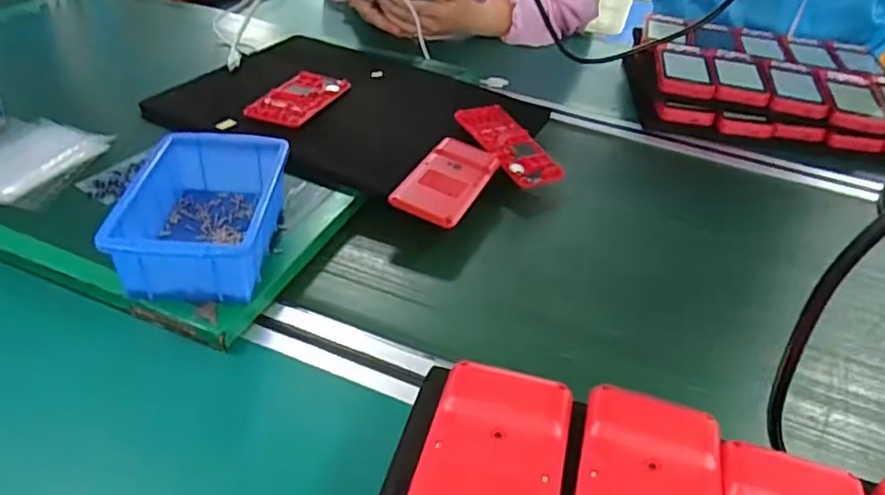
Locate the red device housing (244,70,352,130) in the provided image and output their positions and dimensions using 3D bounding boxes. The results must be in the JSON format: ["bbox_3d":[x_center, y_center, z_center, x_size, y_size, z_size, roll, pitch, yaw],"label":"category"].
[{"bbox_3d":[-0.147,-0.152,0.642,0.060,0.011,0.112,18,40,14],"label":"red device housing"}]

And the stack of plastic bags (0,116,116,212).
[{"bbox_3d":[-0.361,-0.072,0.534,0.105,0.016,0.113,12,38,7],"label":"stack of plastic bags"}]

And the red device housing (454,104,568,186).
[{"bbox_3d":[0.067,-0.103,0.623,0.065,0.008,0.114,-15,53,-32],"label":"red device housing"}]

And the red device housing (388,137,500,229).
[{"bbox_3d":[0.005,-0.063,0.556,0.061,0.010,0.121,20,40,16],"label":"red device housing"}]

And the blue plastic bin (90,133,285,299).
[{"bbox_3d":[-0.171,-0.026,0.459,0.092,0.049,0.143,4,38,-4],"label":"blue plastic bin"}]

